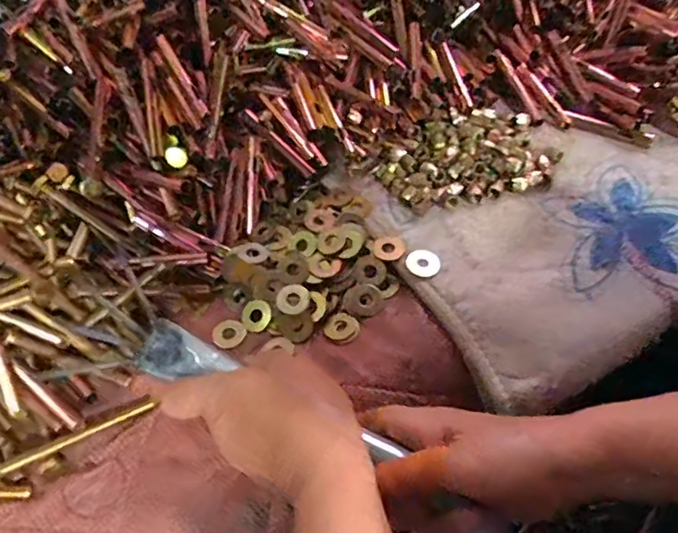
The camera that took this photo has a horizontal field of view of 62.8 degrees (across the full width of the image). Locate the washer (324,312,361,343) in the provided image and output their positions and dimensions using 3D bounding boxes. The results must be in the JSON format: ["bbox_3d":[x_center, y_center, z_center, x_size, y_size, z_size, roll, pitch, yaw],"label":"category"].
[{"bbox_3d":[0.002,0.045,0.413,0.025,0.004,0.023,-1,60,2],"label":"washer"}]

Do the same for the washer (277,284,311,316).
[{"bbox_3d":[-0.035,0.025,0.421,0.024,0.005,0.024,-1,60,2],"label":"washer"}]

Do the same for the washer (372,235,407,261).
[{"bbox_3d":[0.040,-0.016,0.439,0.026,0.004,0.026,-8,46,9],"label":"washer"}]

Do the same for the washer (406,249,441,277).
[{"bbox_3d":[0.065,-0.003,0.427,0.025,0.004,0.023,1,68,-2],"label":"washer"}]

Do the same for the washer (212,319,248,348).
[{"bbox_3d":[-0.084,0.050,0.419,0.026,0.004,0.023,32,66,19],"label":"washer"}]

